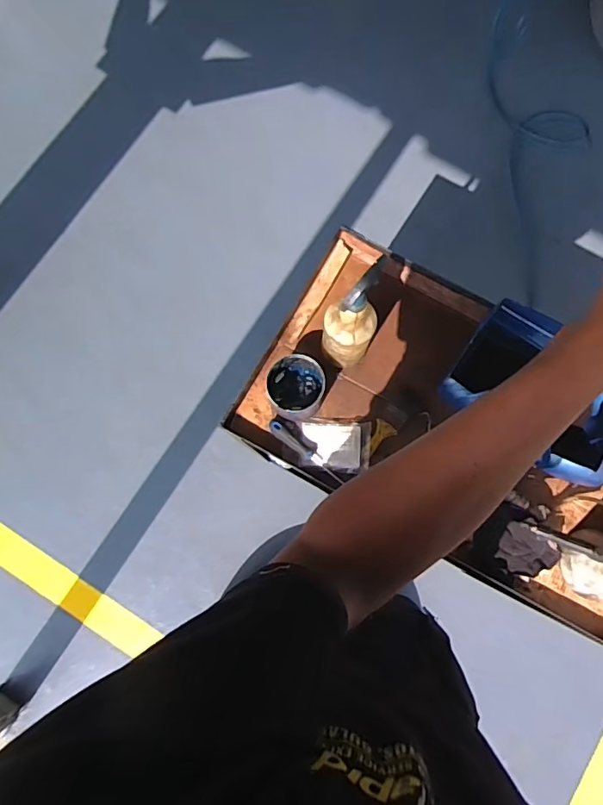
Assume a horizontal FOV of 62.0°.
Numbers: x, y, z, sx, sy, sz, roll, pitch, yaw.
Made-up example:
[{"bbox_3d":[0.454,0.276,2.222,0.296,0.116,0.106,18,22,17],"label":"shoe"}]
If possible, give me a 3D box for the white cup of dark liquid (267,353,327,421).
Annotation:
[{"bbox_3d":[-0.009,-0.024,0.899,0.098,0.101,0.101,1,81,-3],"label":"white cup of dark liquid"}]

